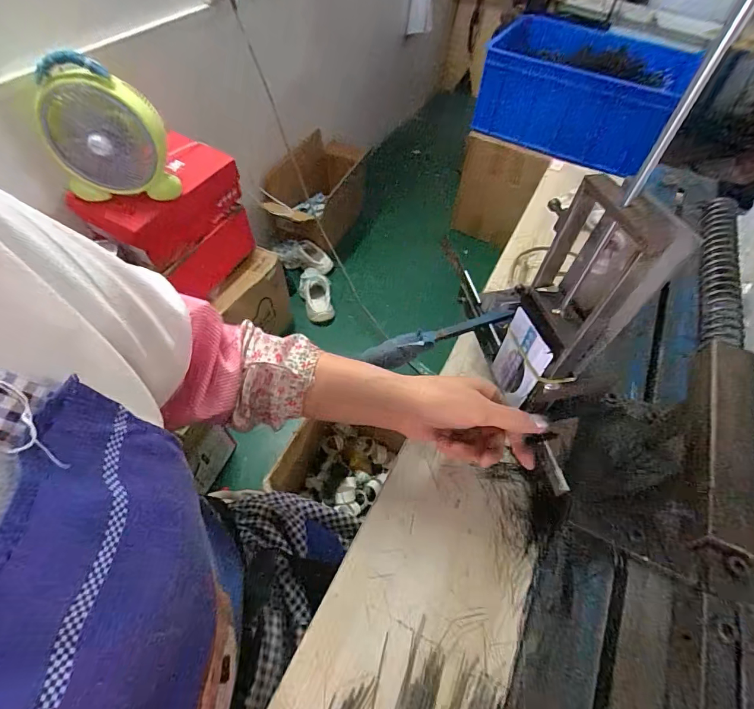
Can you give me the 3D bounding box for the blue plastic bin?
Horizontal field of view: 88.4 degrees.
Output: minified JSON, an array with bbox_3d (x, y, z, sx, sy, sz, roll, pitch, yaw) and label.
[{"bbox_3d":[0.579,-0.778,1.162,0.567,0.316,0.261,21,58,12],"label":"blue plastic bin"}]

